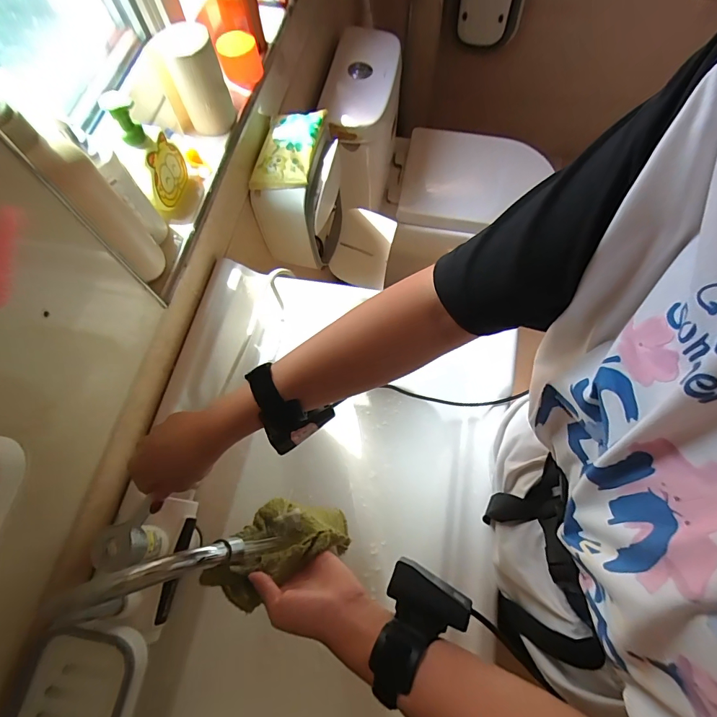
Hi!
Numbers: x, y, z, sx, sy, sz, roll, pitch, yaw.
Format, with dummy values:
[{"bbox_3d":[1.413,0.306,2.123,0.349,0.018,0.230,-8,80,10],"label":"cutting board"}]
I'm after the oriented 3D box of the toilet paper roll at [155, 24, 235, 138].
[{"bbox_3d":[-0.230,-0.396,0.576,0.074,0.115,0.067,-24,68,-7],"label":"toilet paper roll"}]

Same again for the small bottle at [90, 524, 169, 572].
[{"bbox_3d":[-0.235,0.195,0.418,0.039,0.070,0.041,-2,67,2],"label":"small bottle"}]

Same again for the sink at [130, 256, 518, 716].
[{"bbox_3d":[-0.057,0.291,0.572,0.445,0.262,0.782,9,68,7],"label":"sink"}]

